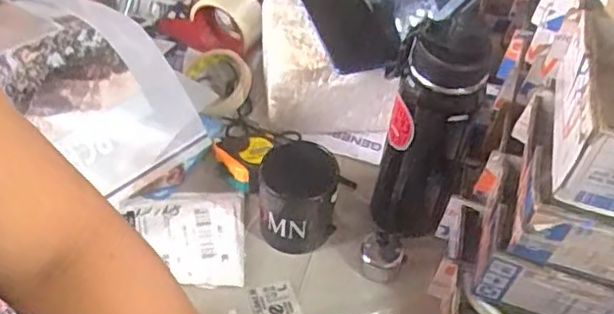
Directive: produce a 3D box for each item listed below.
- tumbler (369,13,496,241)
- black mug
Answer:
[{"bbox_3d":[0.122,-0.010,0.676,0.072,0.304,0.074,2,49,-3],"label":"tumbler"},{"bbox_3d":[-0.011,0.049,0.713,0.085,0.085,0.076,1,49,-4],"label":"black mug"}]

